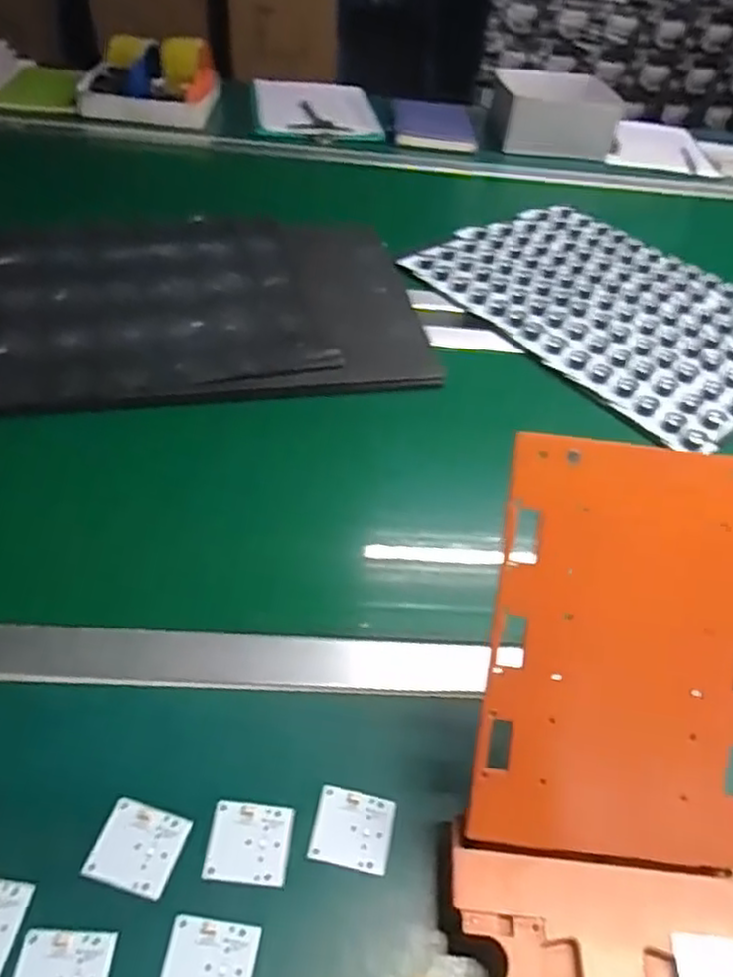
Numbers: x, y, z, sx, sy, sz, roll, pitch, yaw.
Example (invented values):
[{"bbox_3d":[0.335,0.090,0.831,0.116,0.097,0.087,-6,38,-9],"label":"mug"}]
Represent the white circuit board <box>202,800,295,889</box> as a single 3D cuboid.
[{"bbox_3d":[-0.072,0.218,0.429,0.049,0.005,0.046,6,48,0],"label":"white circuit board"}]

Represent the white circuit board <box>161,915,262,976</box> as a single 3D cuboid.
[{"bbox_3d":[-0.088,0.265,0.384,0.049,0.004,0.045,7,48,1],"label":"white circuit board"}]

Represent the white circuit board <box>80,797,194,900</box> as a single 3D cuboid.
[{"bbox_3d":[-0.138,0.218,0.423,0.049,0.005,0.046,15,48,7],"label":"white circuit board"}]

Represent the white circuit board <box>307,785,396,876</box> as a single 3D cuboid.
[{"bbox_3d":[-0.008,0.216,0.442,0.049,0.005,0.045,10,48,4],"label":"white circuit board"}]

